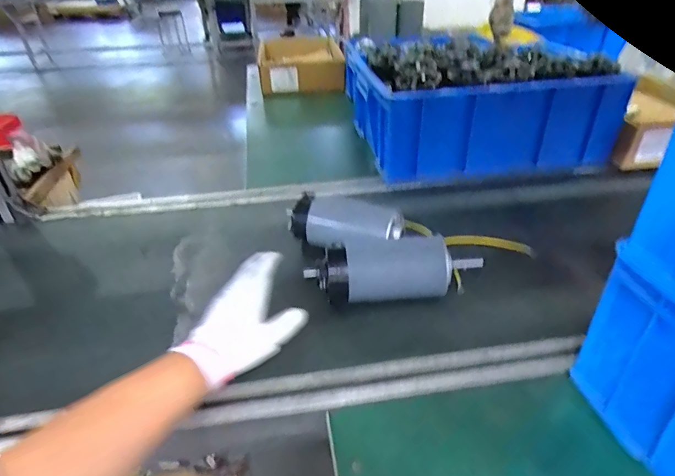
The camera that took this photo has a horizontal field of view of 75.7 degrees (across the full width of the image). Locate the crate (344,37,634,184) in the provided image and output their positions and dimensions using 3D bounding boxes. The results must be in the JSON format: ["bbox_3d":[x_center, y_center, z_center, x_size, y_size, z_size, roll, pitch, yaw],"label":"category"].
[{"bbox_3d":[0.287,-0.290,0.936,0.461,0.191,0.328,-8,36,-11],"label":"crate"}]

